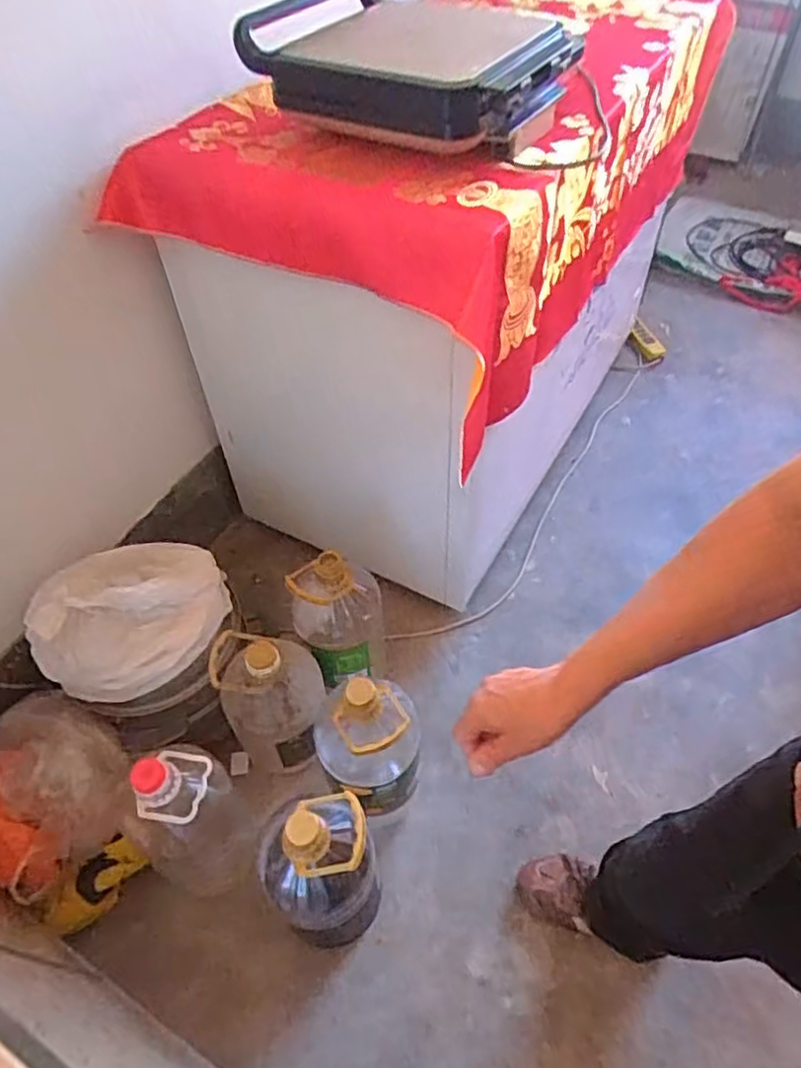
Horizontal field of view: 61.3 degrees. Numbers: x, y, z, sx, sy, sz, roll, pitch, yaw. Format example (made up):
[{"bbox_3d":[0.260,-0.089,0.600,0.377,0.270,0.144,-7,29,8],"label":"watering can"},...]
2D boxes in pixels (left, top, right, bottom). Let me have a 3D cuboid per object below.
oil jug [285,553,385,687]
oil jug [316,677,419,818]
[{"bbox_3d":[-0.100,0.161,1.157,0.119,0.286,0.144,29,57,23],"label":"oil jug"},{"bbox_3d":[-0.046,0.316,1.007,0.147,0.294,0.140,-11,51,-7],"label":"oil jug"}]

